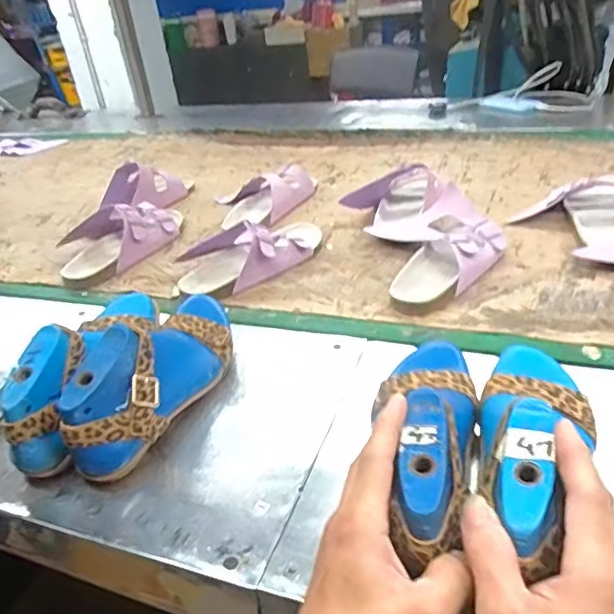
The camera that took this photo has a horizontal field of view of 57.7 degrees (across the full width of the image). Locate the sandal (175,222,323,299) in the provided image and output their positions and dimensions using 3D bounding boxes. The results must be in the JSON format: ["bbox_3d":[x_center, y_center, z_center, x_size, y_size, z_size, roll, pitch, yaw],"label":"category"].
[{"bbox_3d":[-0.072,-0.092,0.793,0.237,0.070,0.109,-27,38,-27],"label":"sandal"}]

